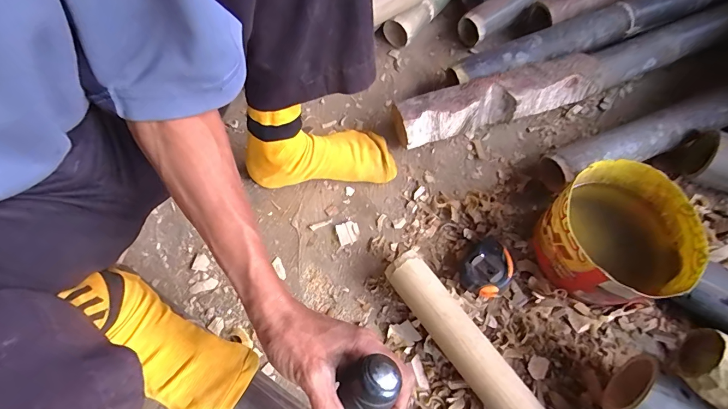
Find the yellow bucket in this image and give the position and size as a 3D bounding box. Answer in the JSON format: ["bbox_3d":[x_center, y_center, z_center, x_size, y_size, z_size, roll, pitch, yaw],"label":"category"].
[{"bbox_3d":[0.299,0.041,0.458,0.142,0.102,0.155,-2,65,2],"label":"yellow bucket"}]

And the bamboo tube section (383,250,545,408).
[{"bbox_3d":[0.112,0.160,0.437,0.047,0.053,0.231,-35,68,-12],"label":"bamboo tube section"}]

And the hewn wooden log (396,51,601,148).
[{"bbox_3d":[0.196,-0.151,0.568,0.303,0.084,0.062,-13,65,-3],"label":"hewn wooden log"}]

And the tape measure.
[{"bbox_3d":[0.158,0.083,0.480,0.059,0.036,0.073,30,70,16],"label":"tape measure"}]

